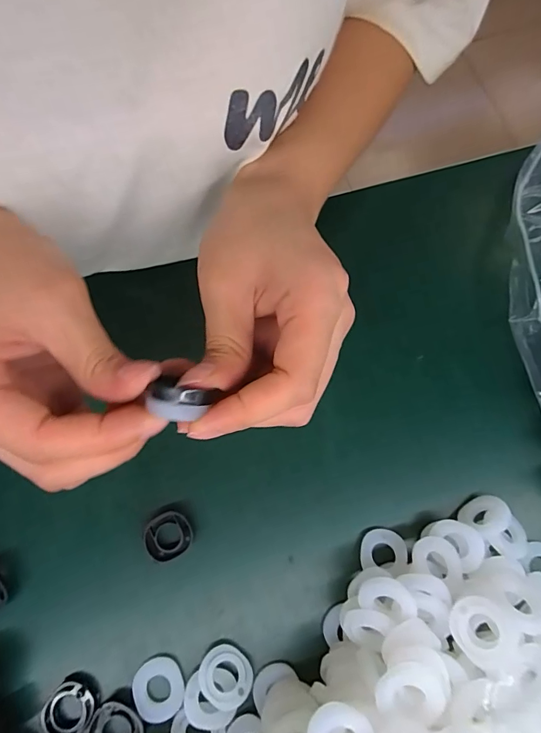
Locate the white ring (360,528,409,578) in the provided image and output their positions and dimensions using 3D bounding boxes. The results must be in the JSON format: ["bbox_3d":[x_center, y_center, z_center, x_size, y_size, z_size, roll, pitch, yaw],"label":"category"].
[{"bbox_3d":[0.063,0.102,0.233,0.025,0.004,0.022,7,66,16],"label":"white ring"}]

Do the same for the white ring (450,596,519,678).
[{"bbox_3d":[0.094,0.118,0.187,0.027,0.008,0.029,-9,54,12],"label":"white ring"}]

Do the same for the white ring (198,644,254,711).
[{"bbox_3d":[-0.023,0.158,0.214,0.028,0.005,0.024,38,57,17],"label":"white ring"}]

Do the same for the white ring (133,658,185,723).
[{"bbox_3d":[-0.057,0.165,0.216,0.024,0.006,0.027,-17,75,-5],"label":"white ring"}]

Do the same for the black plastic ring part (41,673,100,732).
[{"bbox_3d":[-0.101,0.172,0.211,0.025,0.010,0.027,0,74,0],"label":"black plastic ring part"}]

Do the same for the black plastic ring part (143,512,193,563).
[{"bbox_3d":[-0.057,0.094,0.235,0.026,0.011,0.024,-24,76,-6],"label":"black plastic ring part"}]

